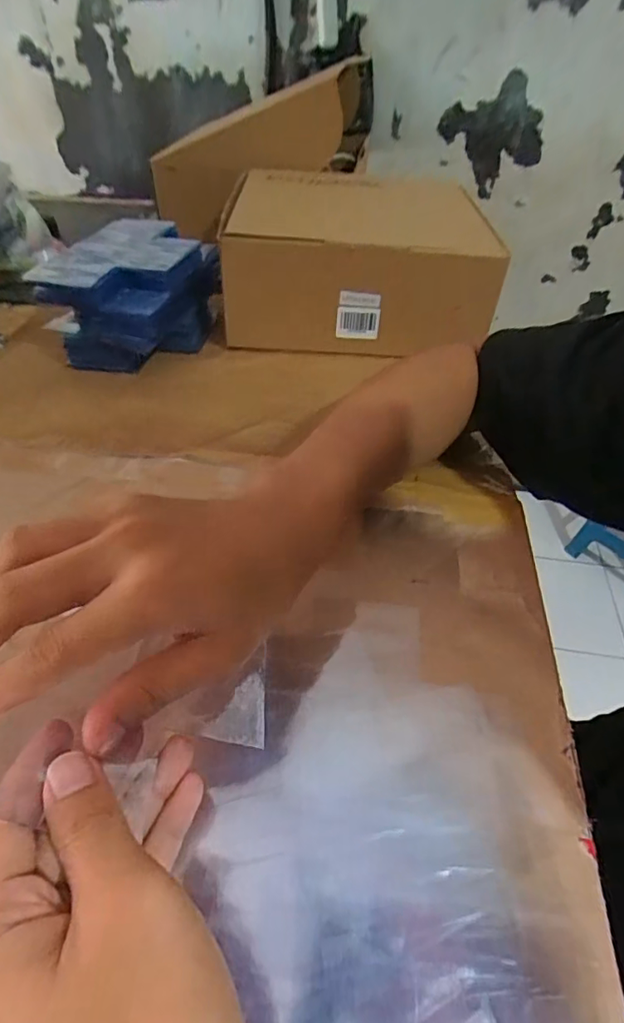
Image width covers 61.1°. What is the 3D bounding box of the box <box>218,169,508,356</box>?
[{"bbox_3d":[0.041,-0.288,0.585,0.272,0.101,0.287,3,44,3],"label":"box"}]

